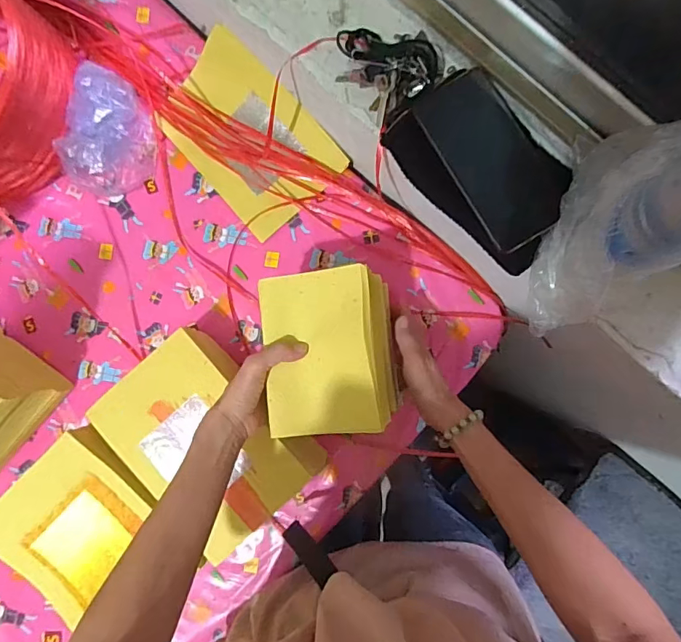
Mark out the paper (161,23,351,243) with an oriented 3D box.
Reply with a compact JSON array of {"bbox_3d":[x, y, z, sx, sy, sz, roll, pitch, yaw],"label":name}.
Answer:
[{"bbox_3d":[-0.126,-0.238,0.595,0.224,0.047,0.160,43,89,3],"label":"paper"}]

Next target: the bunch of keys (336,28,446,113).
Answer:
[{"bbox_3d":[0.049,-0.257,0.457,0.110,0.042,0.079,11,88,2],"label":"bunch of keys"}]

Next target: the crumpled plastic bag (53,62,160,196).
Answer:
[{"bbox_3d":[-0.298,-0.244,0.587,0.099,0.069,0.159,13,88,2],"label":"crumpled plastic bag"}]

